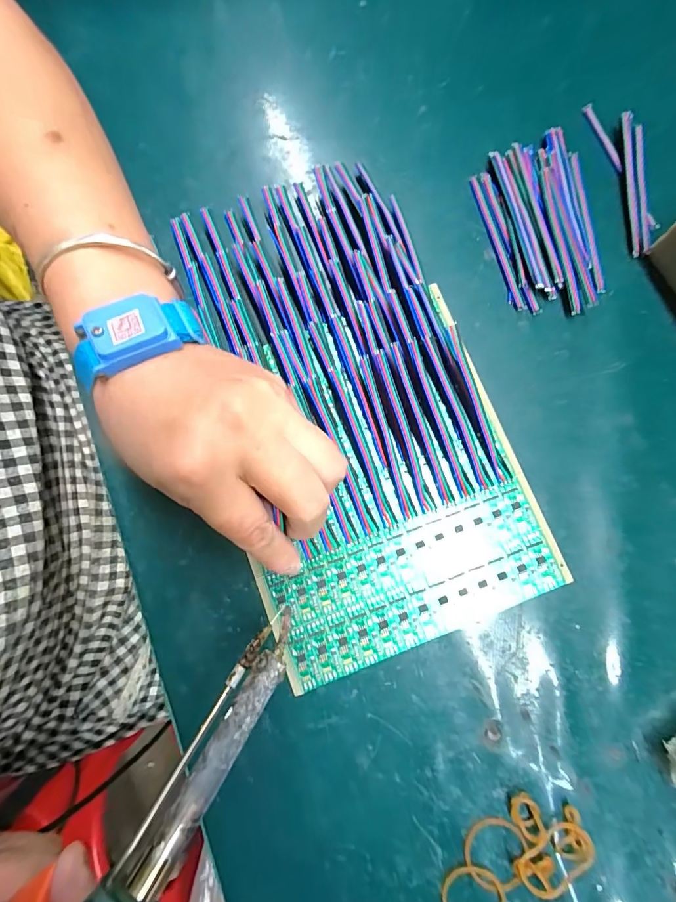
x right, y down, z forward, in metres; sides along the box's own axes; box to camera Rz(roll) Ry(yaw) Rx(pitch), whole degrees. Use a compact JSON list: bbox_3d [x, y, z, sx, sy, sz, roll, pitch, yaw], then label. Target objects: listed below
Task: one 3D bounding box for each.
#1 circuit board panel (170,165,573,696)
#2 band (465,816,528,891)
[{"bbox_3d":[0.005,-0.032,0.240,0.158,0.014,0.284,-20,84,-3],"label":"circuit board panel"},{"bbox_3d":[0.079,0.204,0.203,0.029,0.005,0.031,0,80,1],"label":"band"}]

